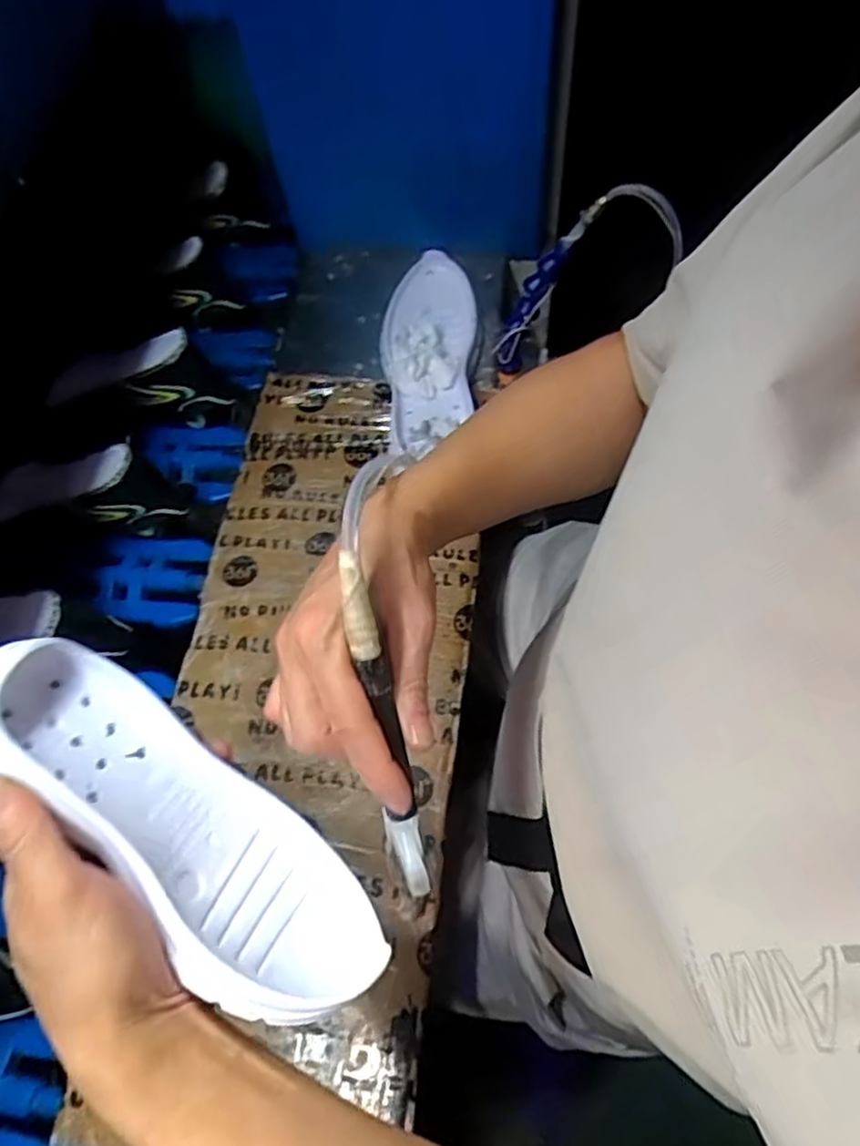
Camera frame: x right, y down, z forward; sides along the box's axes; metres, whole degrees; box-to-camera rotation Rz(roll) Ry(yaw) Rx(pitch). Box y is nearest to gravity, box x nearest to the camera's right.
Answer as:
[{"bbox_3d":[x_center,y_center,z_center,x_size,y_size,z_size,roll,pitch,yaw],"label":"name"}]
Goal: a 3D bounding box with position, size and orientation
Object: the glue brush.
[{"bbox_3d":[-0.021,0.073,0.324,0.016,0.010,0.164,-11,101,-3],"label":"glue brush"}]

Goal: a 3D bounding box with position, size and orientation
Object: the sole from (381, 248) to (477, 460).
[{"bbox_3d":[-0.003,-0.215,0.714,0.096,0.041,0.267,4,65,4],"label":"sole"}]

